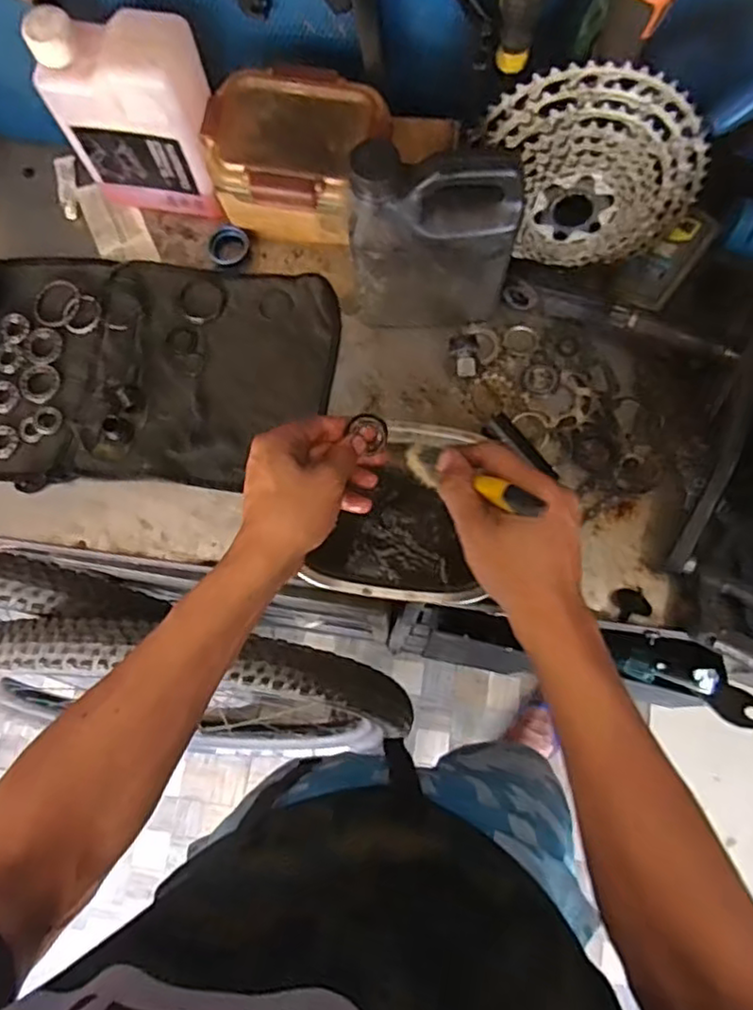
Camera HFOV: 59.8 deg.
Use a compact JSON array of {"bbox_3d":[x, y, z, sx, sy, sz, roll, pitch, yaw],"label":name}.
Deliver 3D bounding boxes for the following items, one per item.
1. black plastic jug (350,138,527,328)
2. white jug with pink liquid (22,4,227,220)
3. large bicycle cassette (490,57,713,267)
[{"bbox_3d":[0.046,-0.203,0.534,0.124,0.197,0.042,6,76,3],"label":"black plastic jug"},{"bbox_3d":[-0.200,-0.336,0.578,0.129,0.178,0.064,13,77,4],"label":"white jug with pink liquid"},{"bbox_3d":[0.170,-0.265,0.529,0.174,0.162,0.042,3,55,-2],"label":"large bicycle cassette"}]

